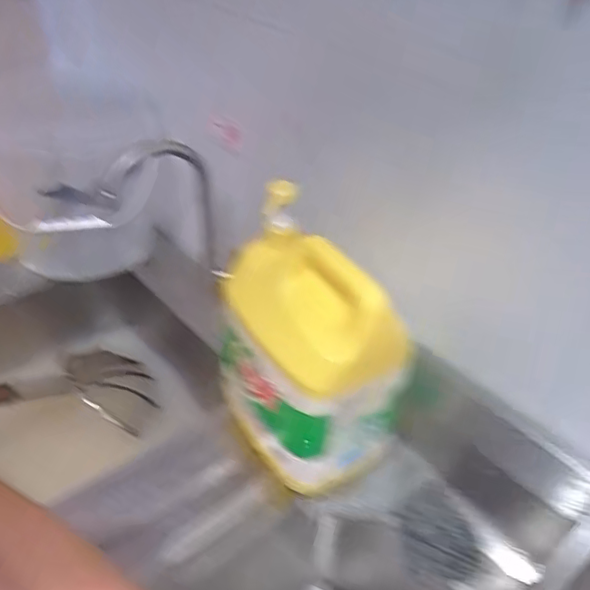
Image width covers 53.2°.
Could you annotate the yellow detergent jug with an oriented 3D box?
[{"bbox_3d":[0.012,0.059,0.635,0.129,0.252,0.196,-17,42,-24],"label":"yellow detergent jug"}]

